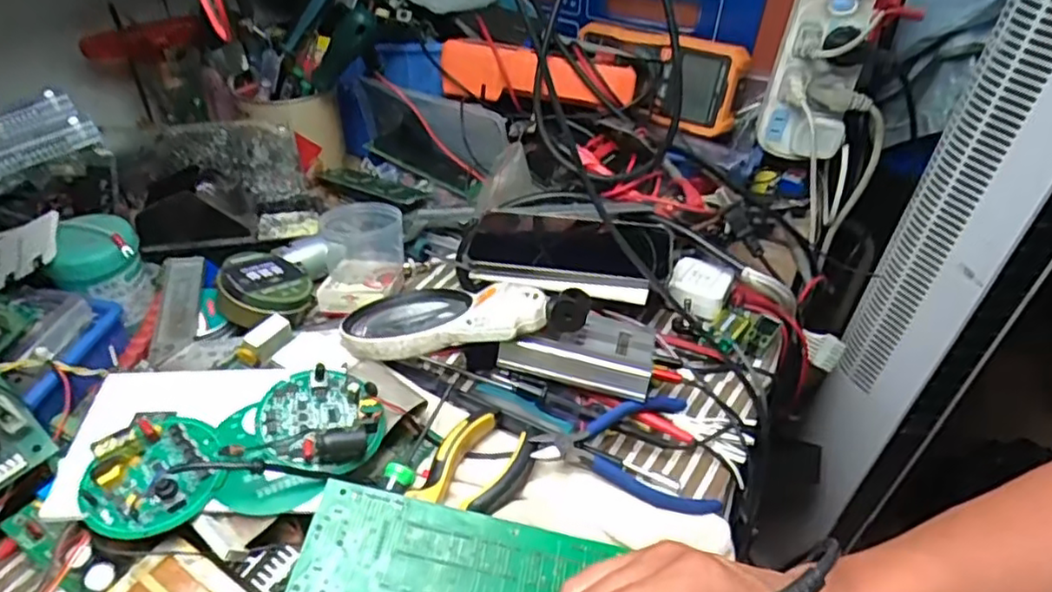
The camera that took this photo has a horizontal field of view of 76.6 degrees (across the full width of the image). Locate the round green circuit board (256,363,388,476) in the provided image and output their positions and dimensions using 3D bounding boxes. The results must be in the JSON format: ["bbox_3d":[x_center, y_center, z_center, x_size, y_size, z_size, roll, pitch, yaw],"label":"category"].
[{"bbox_3d":[-0.120,0.069,0.390,0.065,0.017,0.066,2,40,-2],"label":"round green circuit board"}]

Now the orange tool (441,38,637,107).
[{"bbox_3d":[0.009,-0.205,0.617,0.178,0.049,0.023,9,41,6],"label":"orange tool"}]

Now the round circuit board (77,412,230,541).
[{"bbox_3d":[-0.195,0.090,0.354,0.064,0.022,0.072,7,40,3],"label":"round circuit board"}]

